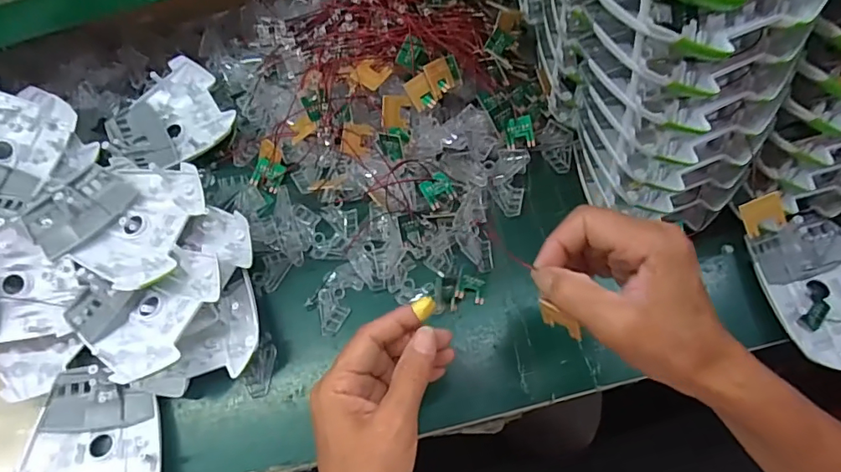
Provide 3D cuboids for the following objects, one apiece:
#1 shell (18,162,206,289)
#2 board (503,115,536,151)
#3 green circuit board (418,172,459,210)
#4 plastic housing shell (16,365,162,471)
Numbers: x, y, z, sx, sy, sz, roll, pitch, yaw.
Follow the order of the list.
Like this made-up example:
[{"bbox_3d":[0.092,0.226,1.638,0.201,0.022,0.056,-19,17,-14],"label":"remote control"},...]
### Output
[{"bbox_3d":[-0.230,-0.016,0.387,0.113,0.024,0.095,18,71,9],"label":"shell"},{"bbox_3d":[0.082,-0.086,0.418,0.025,0.025,0.008,-6,22,35],"label":"board"},{"bbox_3d":[0.015,-0.038,0.421,0.025,0.007,0.026,-30,97,-6],"label":"green circuit board"},{"bbox_3d":[-0.230,0.148,0.354,0.093,0.032,0.108,-8,69,-1],"label":"plastic housing shell"}]

